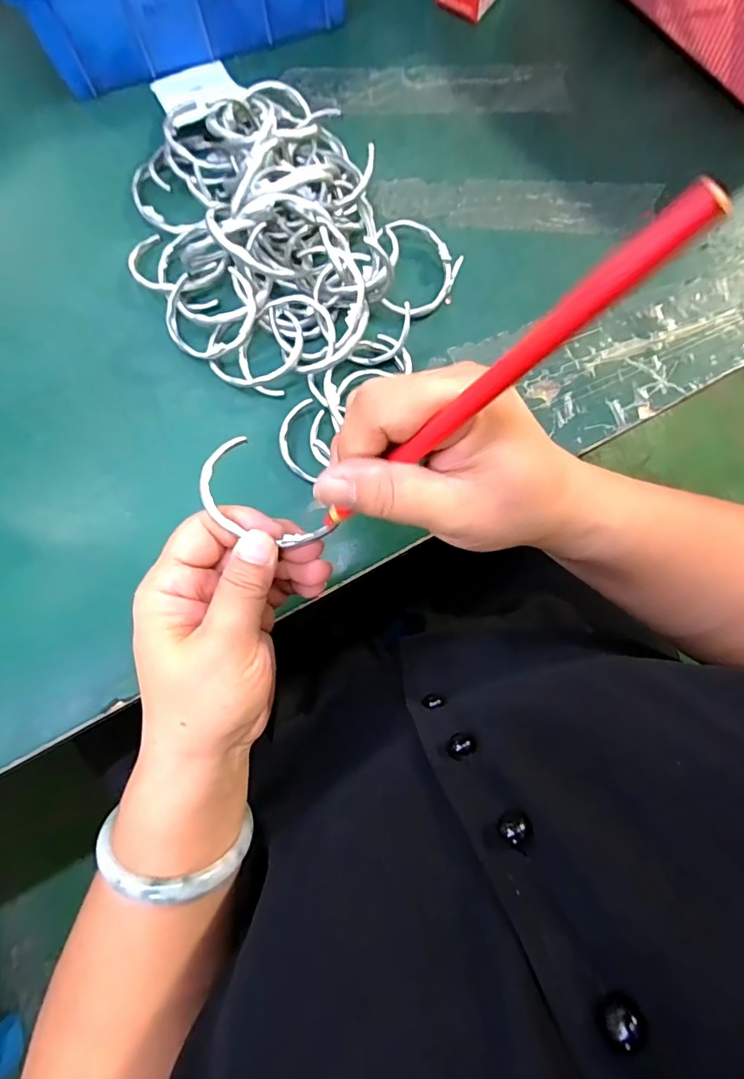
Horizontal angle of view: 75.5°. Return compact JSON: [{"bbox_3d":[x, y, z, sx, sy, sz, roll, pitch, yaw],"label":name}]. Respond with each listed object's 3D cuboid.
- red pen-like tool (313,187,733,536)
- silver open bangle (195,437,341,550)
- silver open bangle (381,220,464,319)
[{"bbox_3d":[0.027,-0.042,0.163,0.006,0.167,0.009,-16,77,-41],"label":"red pen-like tool"},{"bbox_3d":[-0.051,-0.017,0.219,0.065,0.004,0.036,43,66,4],"label":"silver open bangle"},{"bbox_3d":[0.028,-0.182,0.327,0.055,0.009,0.066,28,80,-7],"label":"silver open bangle"}]

